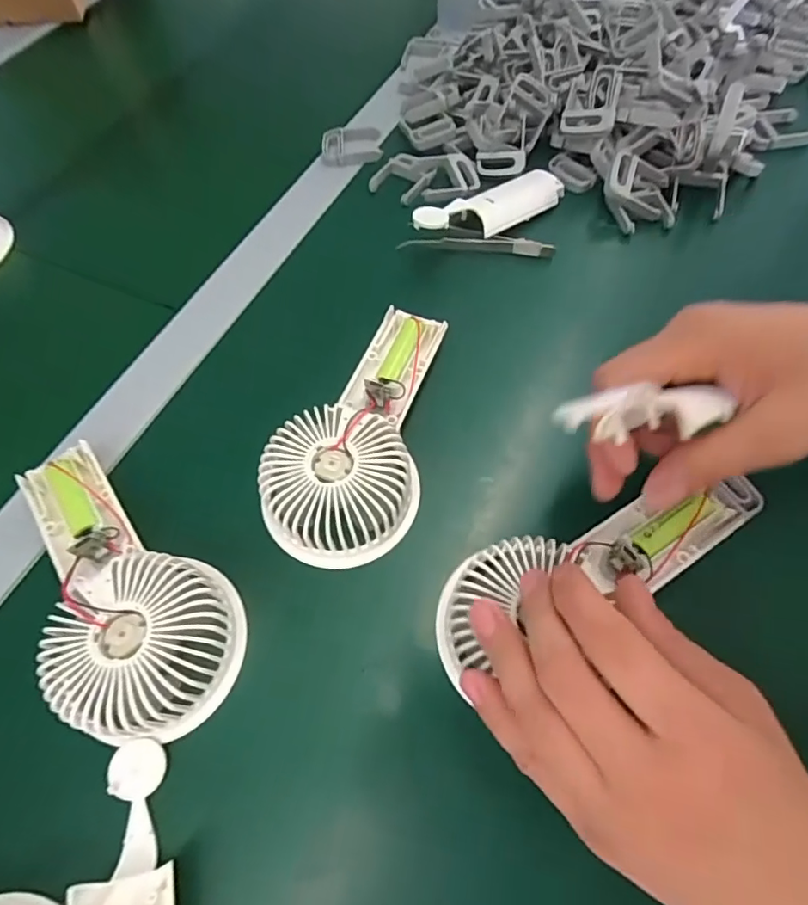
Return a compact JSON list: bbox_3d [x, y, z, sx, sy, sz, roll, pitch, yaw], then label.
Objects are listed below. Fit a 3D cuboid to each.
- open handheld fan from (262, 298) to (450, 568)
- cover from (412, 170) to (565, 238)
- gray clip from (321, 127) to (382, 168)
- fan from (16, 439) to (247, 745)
[{"bbox_3d":[-0.023,-0.019,0.302,0.075,0.036,0.161,12,63,9],"label":"open handheld fan"},{"bbox_3d":[0.061,-0.183,0.389,0.133,0.018,0.043,-26,64,-25],"label":"cover"},{"bbox_3d":[-0.045,-0.261,0.453,0.050,0.013,0.044,-6,62,-1],"label":"gray clip"},{"bbox_3d":[-0.150,0.063,0.268,0.077,0.036,0.161,-39,67,-17],"label":"fan"}]

